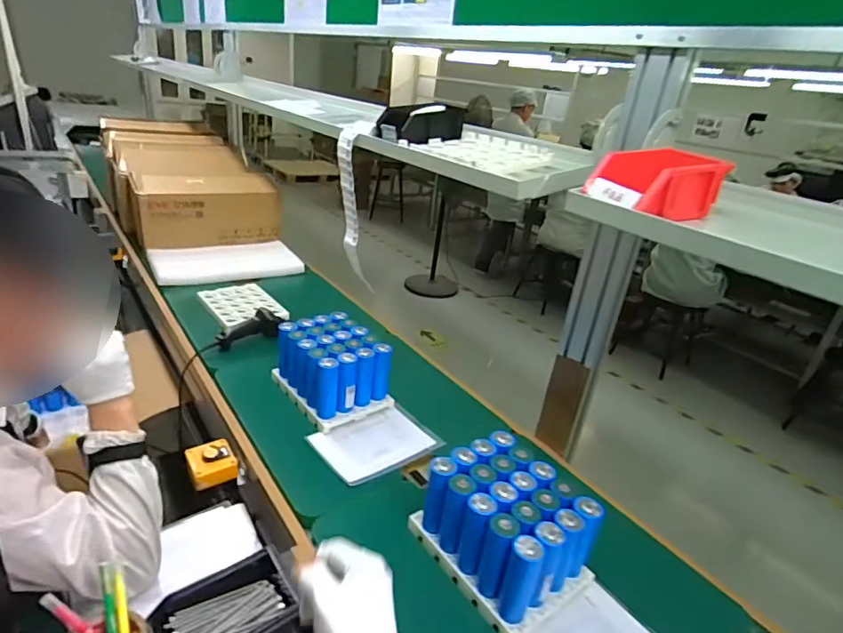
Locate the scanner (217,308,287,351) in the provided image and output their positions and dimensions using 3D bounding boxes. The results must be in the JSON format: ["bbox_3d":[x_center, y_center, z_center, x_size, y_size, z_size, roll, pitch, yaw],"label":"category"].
[{"bbox_3d":[-0.447,0.031,1.279,0.060,0.083,0.177,27,32,34],"label":"scanner"}]

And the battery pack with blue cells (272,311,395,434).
[{"bbox_3d":[-0.194,0.117,1.089,0.169,0.156,0.221,-15,34,-38],"label":"battery pack with blue cells"}]

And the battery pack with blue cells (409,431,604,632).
[{"bbox_3d":[0.127,0.319,0.751,0.169,0.154,0.228,-13,33,-37],"label":"battery pack with blue cells"}]

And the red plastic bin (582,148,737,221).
[{"bbox_3d":[0.303,-0.178,0.646,0.136,0.067,0.107,-4,28,-23],"label":"red plastic bin"}]

